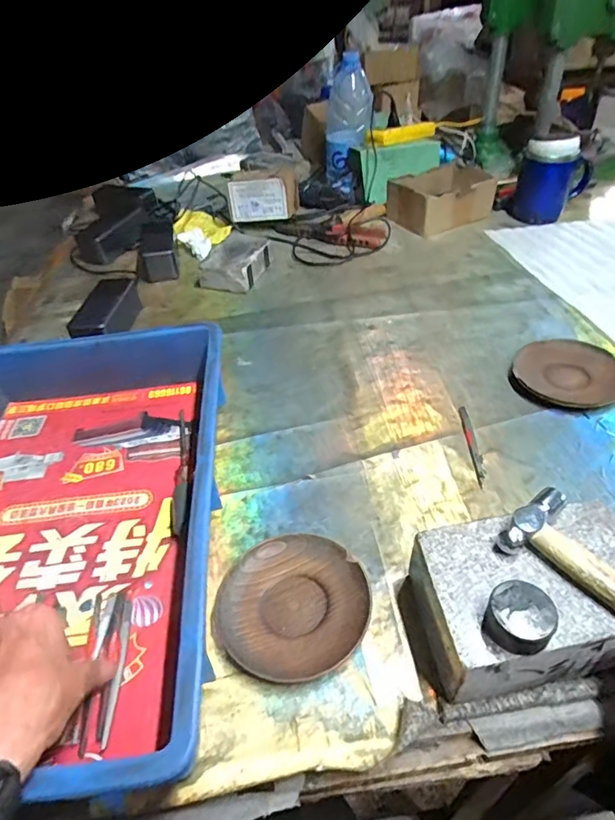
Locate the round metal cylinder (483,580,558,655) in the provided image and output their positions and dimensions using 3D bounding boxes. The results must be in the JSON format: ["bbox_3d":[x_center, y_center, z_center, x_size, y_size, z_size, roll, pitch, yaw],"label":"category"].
[{"bbox_3d":[0.128,0.126,0.303,0.037,0.021,0.037,-2,42,2],"label":"round metal cylinder"}]

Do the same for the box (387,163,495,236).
[{"bbox_3d":[0.235,-0.389,0.910,0.159,0.070,0.135,-30,48,-25],"label":"box"}]

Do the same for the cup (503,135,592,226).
[{"bbox_3d":[0.420,-0.401,0.863,0.119,0.122,0.104,16,46,20],"label":"cup"}]

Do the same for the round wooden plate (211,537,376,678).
[{"bbox_3d":[-0.012,0.150,0.390,0.112,0.017,0.108,-2,43,2],"label":"round wooden plate"}]

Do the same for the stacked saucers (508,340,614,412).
[{"bbox_3d":[0.290,-0.042,0.556,0.109,0.016,0.109,-2,43,2],"label":"stacked saucers"}]

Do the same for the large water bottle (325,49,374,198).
[{"bbox_3d":[0.081,-0.558,0.984,0.090,0.227,0.085,2,43,7],"label":"large water bottle"}]

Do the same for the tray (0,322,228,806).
[{"bbox_3d":[-0.215,0.081,0.433,0.281,0.080,0.420,-5,43,-1],"label":"tray"}]

